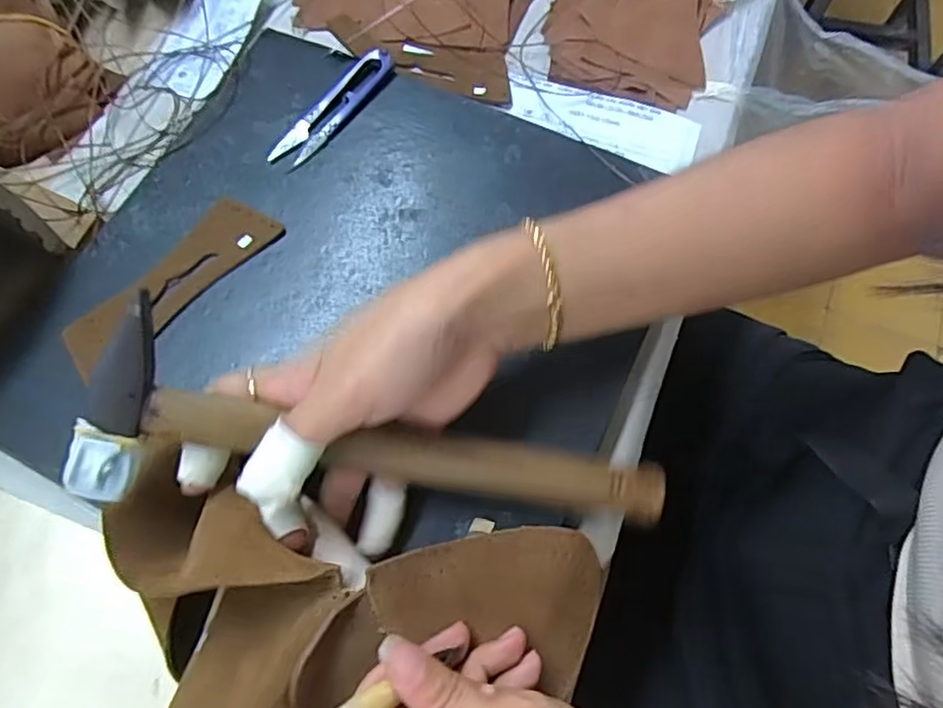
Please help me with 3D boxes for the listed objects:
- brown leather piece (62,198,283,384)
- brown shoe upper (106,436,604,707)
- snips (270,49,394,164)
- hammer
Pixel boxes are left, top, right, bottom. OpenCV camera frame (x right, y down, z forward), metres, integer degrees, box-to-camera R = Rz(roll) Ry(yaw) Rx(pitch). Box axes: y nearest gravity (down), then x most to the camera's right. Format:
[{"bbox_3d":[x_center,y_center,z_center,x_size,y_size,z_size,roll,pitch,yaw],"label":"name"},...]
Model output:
[{"bbox_3d":[-0.166,-0.040,0.351,0.037,0.004,0.124,43,74,10],"label":"brown leather piece"},{"bbox_3d":[-0.061,0.165,0.258,0.208,0.117,0.214,10,70,4],"label":"brown shoe upper"},{"bbox_3d":[-0.086,-0.152,0.392,0.022,0.013,0.096,34,74,12],"label":"snips"},{"bbox_3d":[-0.029,0.041,0.276,0.250,0.029,0.066,12,69,-16],"label":"hammer"}]

